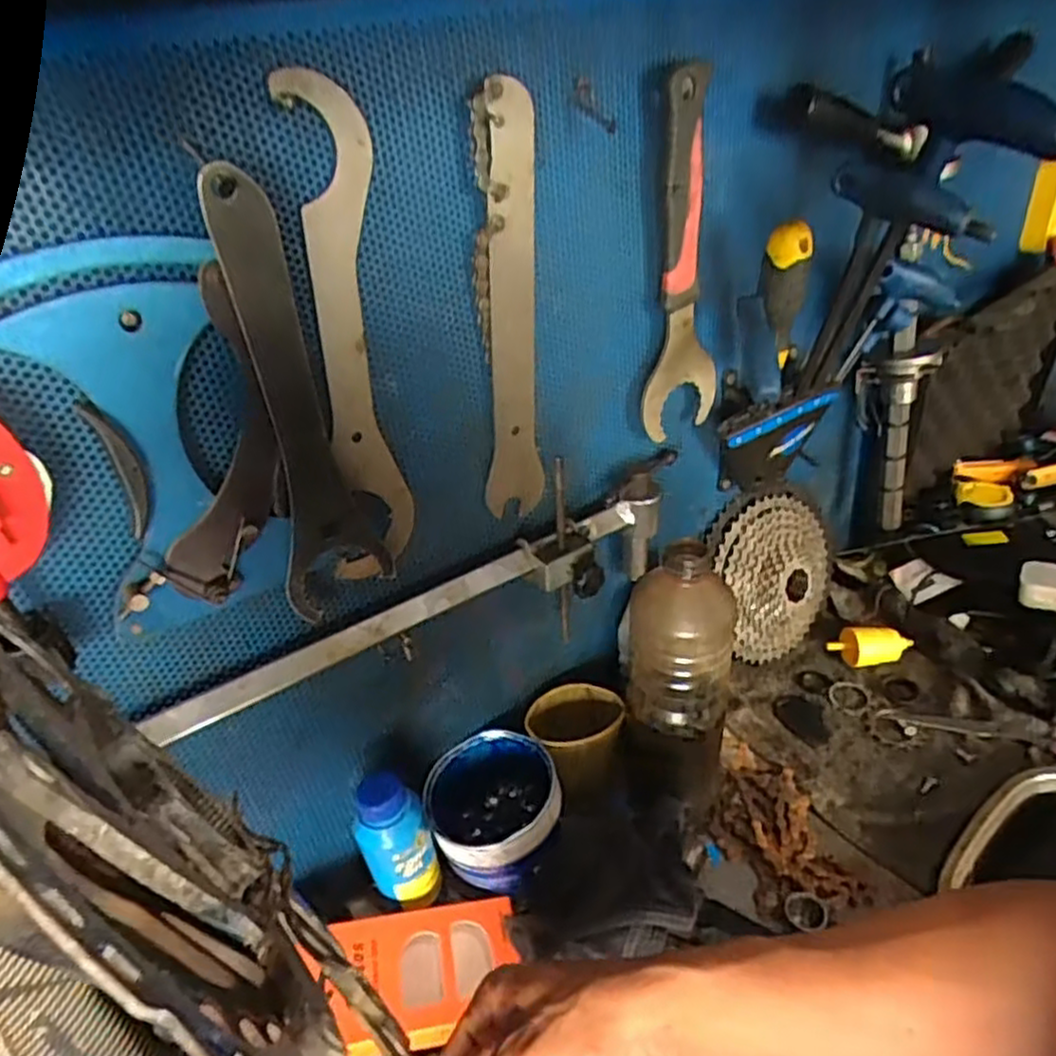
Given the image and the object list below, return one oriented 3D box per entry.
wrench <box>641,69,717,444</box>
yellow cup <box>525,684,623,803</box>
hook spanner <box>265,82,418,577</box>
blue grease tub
[{"bbox_3d":[0.110,-0.178,0.513,0.076,0.254,0.024,-30,46,-22],"label":"wrench"},{"bbox_3d":[0.044,0.188,0.624,0.071,0.086,0.078,-5,34,3],"label":"yellow cup"},{"bbox_3d":[-0.097,-0.096,0.413,0.050,0.271,0.006,-20,33,-34],"label":"hook spanner"},{"bbox_3d":[-0.026,0.222,0.568,0.095,0.072,0.104,-5,34,3],"label":"blue grease tub"}]

